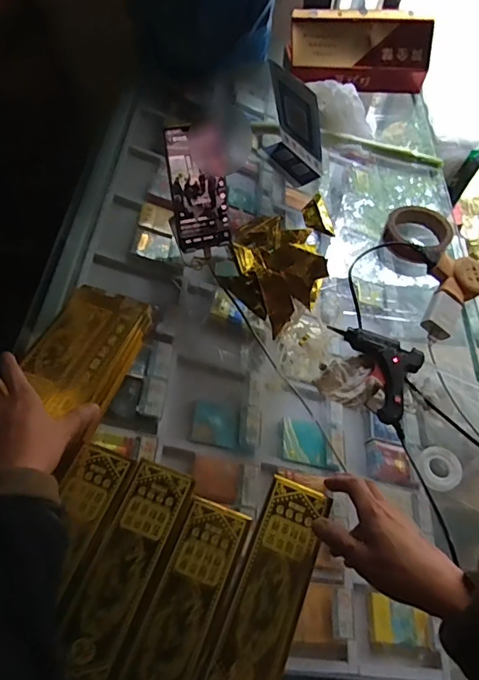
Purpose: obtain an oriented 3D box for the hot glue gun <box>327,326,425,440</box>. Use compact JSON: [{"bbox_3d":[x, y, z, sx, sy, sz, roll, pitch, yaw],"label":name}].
[{"bbox_3d":[0.190,0.036,0.604,0.082,0.025,0.152,-19,60,-16],"label":"hot glue gun"}]

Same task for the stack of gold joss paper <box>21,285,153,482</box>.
[{"bbox_3d":[-0.182,0.011,0.573,0.103,0.030,0.183,18,57,7],"label":"stack of gold joss paper"}]

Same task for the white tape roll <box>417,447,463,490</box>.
[{"bbox_3d":[0.231,0.147,0.555,0.047,0.012,0.049,-14,59,-13],"label":"white tape roll"}]

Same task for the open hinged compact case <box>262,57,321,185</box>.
[{"bbox_3d":[0.091,-0.353,0.801,0.054,0.165,0.124,-31,64,-22],"label":"open hinged compact case"}]

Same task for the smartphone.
[{"bbox_3d":[-0.053,-0.198,0.640,0.072,0.157,0.011,-12,28,-11],"label":"smartphone"}]

